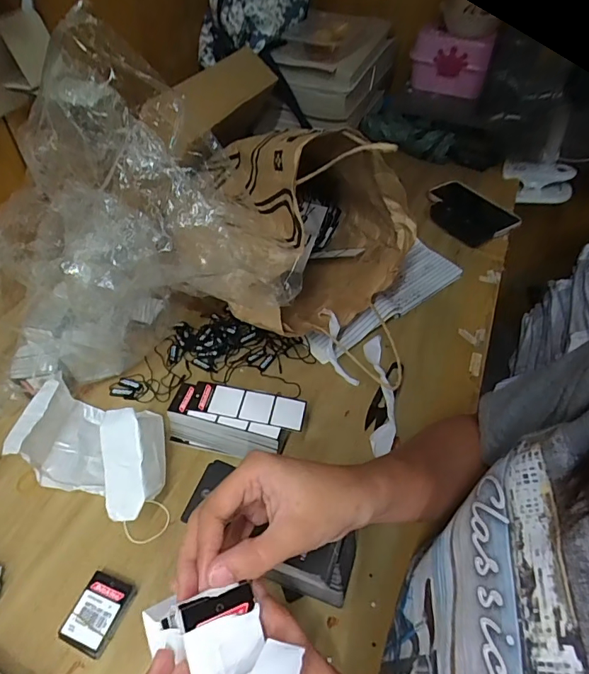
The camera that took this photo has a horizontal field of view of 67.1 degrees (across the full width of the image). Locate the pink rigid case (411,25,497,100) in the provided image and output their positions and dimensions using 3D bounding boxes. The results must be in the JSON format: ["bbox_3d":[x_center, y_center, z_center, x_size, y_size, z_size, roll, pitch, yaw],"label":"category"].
[{"bbox_3d":[0.315,-0.556,0.913,0.154,0.107,0.055,18,51,14],"label":"pink rigid case"}]

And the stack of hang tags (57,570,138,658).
[{"bbox_3d":[-0.164,0.230,0.373,0.043,0.014,0.053,19,51,15],"label":"stack of hang tags"}]

